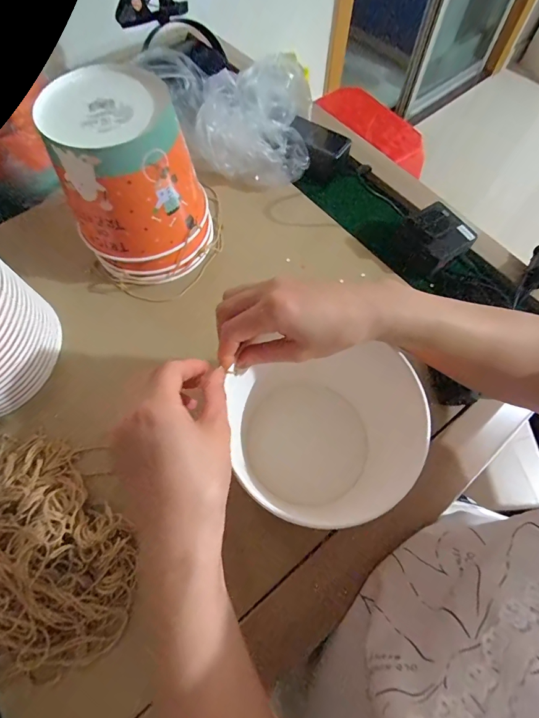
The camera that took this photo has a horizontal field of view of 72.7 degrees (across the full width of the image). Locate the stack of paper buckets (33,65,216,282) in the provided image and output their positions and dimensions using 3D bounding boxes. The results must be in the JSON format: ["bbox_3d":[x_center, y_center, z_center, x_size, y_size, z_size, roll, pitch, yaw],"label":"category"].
[{"bbox_3d":[-0.157,-0.202,0.435,0.146,0.178,0.149,-17,67,-7],"label":"stack of paper buckets"}]

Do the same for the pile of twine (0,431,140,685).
[{"bbox_3d":[-0.232,0.174,0.330,0.222,0.060,0.157,39,72,16],"label":"pile of twine"}]

